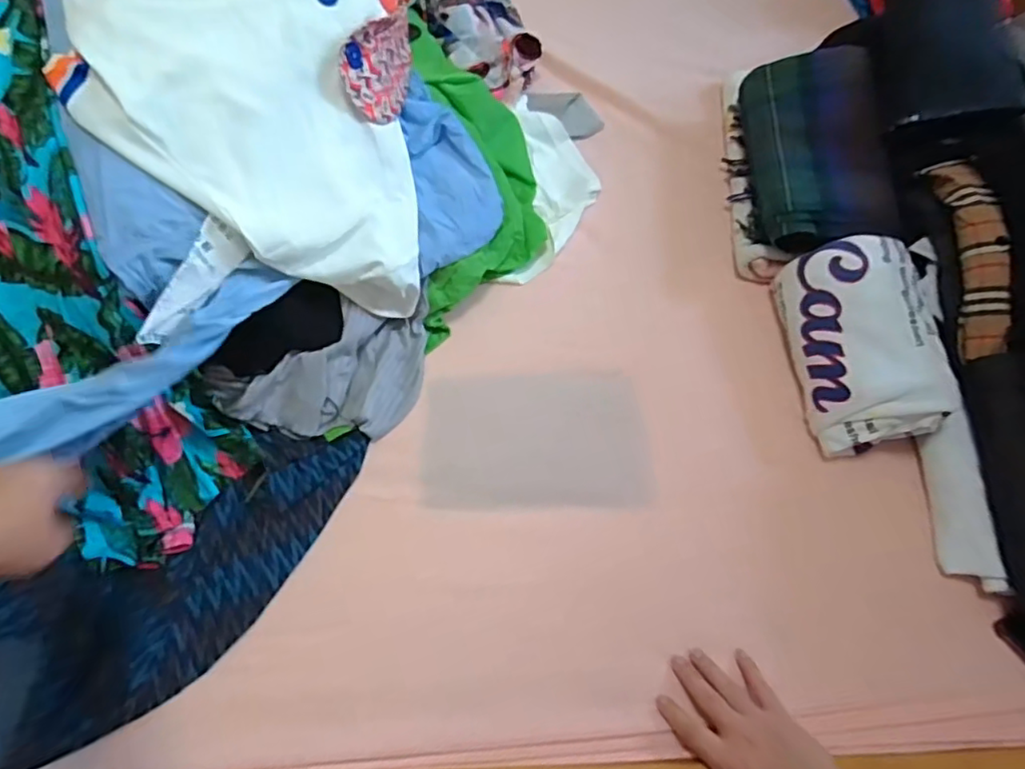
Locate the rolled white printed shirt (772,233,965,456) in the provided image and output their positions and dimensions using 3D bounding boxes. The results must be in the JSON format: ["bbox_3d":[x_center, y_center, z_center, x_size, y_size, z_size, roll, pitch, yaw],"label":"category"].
[{"bbox_3d":[0.422,-0.052,0.714,0.147,0.088,0.241,-5,65,-5],"label":"rolled white printed shirt"}]

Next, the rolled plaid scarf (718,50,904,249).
[{"bbox_3d":[0.404,-0.314,0.817,0.181,0.108,0.301,-4,65,-4],"label":"rolled plaid scarf"}]

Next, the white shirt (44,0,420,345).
[{"bbox_3d":[-0.257,-0.281,0.650,0.312,0.237,0.448,-8,66,-6],"label":"white shirt"}]

